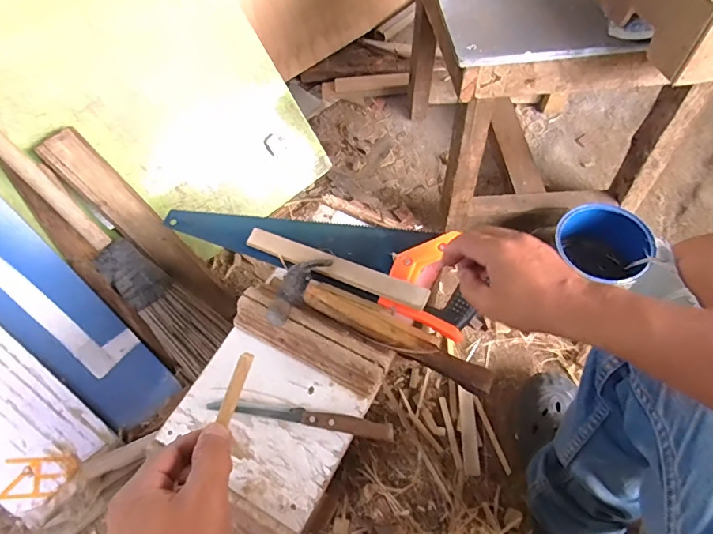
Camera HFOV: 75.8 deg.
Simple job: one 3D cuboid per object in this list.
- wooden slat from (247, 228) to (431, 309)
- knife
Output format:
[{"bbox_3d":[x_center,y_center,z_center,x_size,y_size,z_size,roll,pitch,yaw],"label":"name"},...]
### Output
[{"bbox_3d":[-0.027,-0.001,0.530,0.227,0.011,0.026,20,83,18],"label":"wooden slat"},{"bbox_3d":[-0.058,0.153,0.470,0.193,0.009,0.018,8,62,8],"label":"knife"}]

